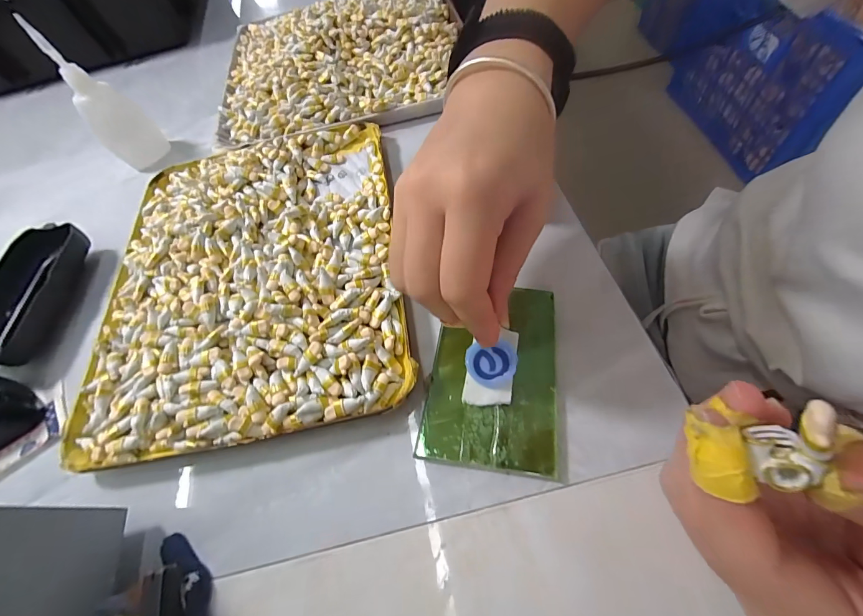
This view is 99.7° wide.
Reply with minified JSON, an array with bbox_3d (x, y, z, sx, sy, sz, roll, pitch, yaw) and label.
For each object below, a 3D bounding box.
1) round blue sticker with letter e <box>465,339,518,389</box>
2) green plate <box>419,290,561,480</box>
[{"bbox_3d":[0.032,0.030,0.196,0.026,0.004,0.024,-1,64,2],"label":"round blue sticker with letter e"},{"bbox_3d":[0.033,0.033,0.198,0.067,0.004,0.099,4,62,11],"label":"green plate"}]

